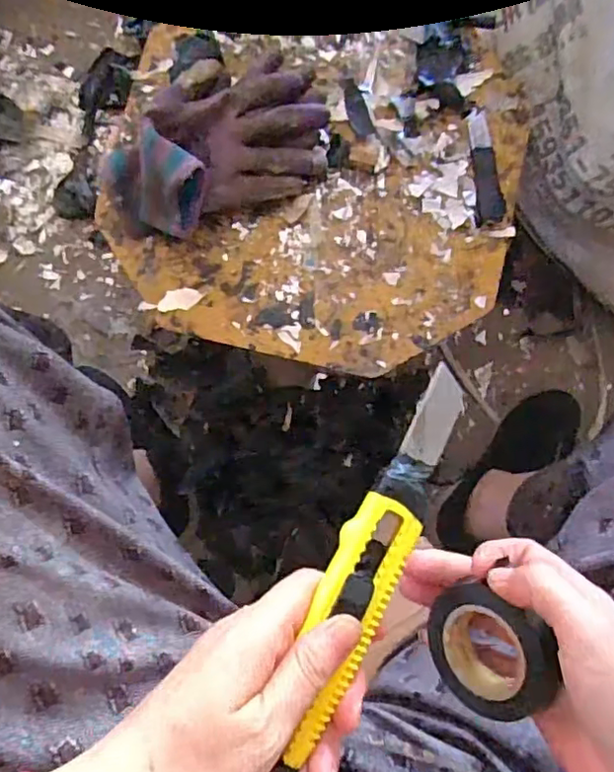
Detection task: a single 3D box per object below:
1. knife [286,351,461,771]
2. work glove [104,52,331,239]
[{"bbox_3d":[0.030,0.071,0.265,0.029,0.009,0.168,24,81,2],"label":"knife"},{"bbox_3d":[-0.073,-0.204,0.509,0.206,0.062,0.129,-35,84,-5],"label":"work glove"}]

